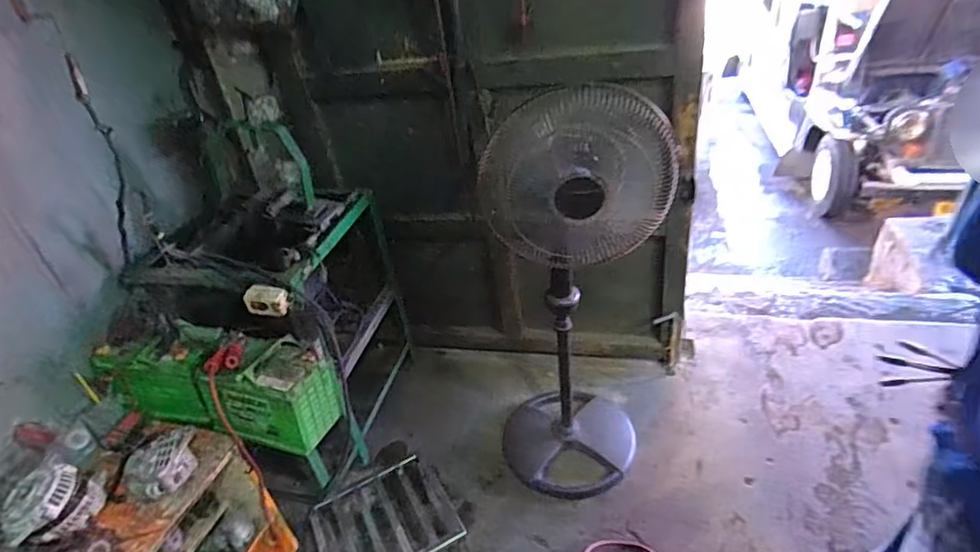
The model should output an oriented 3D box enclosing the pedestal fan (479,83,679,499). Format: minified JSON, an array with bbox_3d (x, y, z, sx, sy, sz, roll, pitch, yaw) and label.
[{"bbox_3d":[0.213,0.083,1.431,0.388,1.173,0.338,-9,35,-4],"label":"pedestal fan"}]

